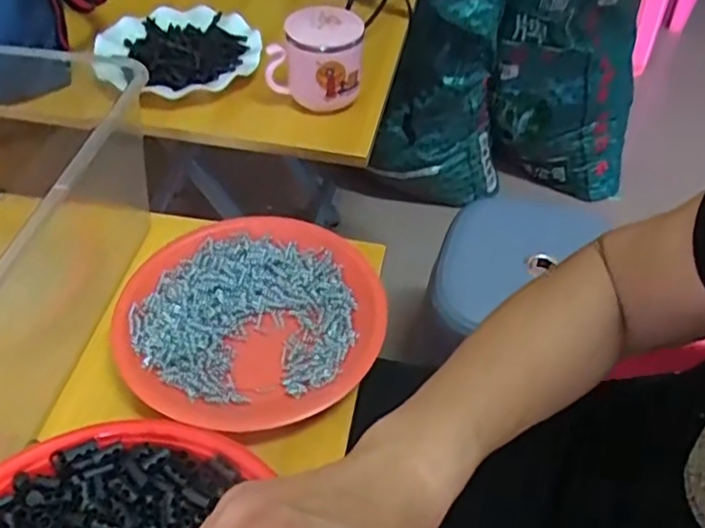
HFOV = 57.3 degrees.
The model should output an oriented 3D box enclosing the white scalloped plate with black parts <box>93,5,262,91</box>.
[{"bbox_3d":[-0.199,-0.256,0.740,0.177,0.027,0.165,-8,51,-12],"label":"white scalloped plate with black parts"}]

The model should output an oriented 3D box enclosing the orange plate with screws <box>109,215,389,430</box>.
[{"bbox_3d":[-0.077,0.034,0.487,0.191,0.031,0.185,3,49,-4],"label":"orange plate with screws"}]

